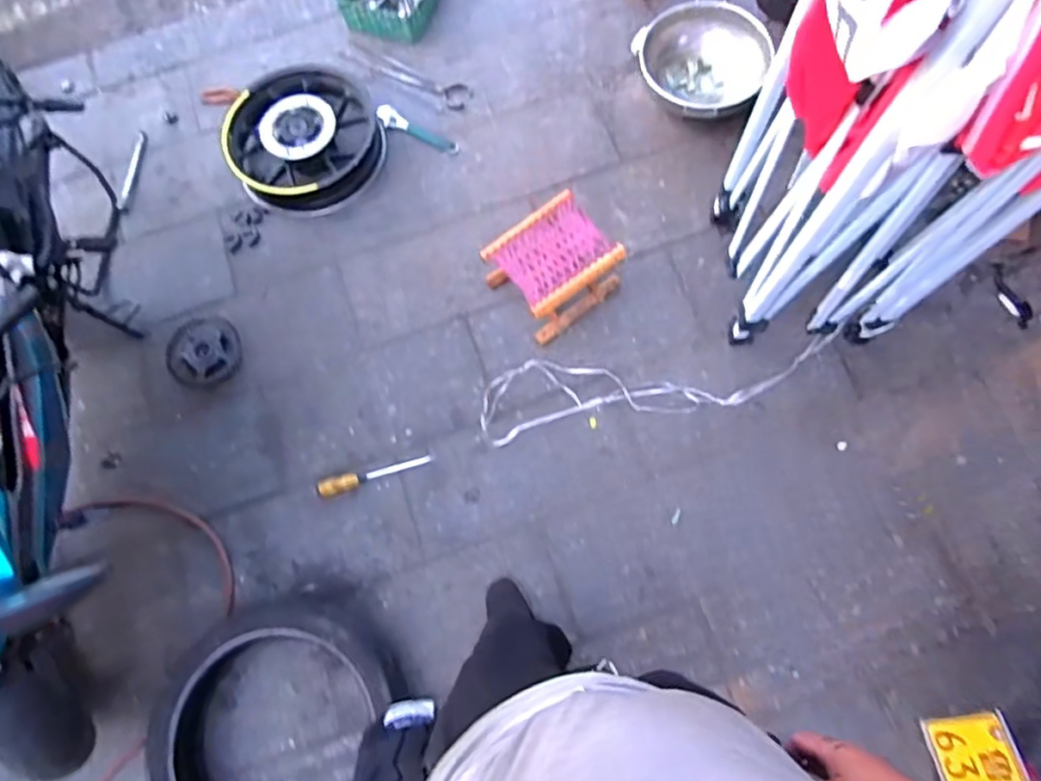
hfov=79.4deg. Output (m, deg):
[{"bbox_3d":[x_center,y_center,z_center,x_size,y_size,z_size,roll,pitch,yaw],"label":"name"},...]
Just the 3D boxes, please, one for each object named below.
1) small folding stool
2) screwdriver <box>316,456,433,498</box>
[{"bbox_3d":[0.085,-0.330,1.695,0.281,0.197,0.253,-39,77,-12],"label":"small folding stool"},{"bbox_3d":[-0.383,0.215,1.641,0.292,0.032,0.044,-20,74,-7],"label":"screwdriver"}]

